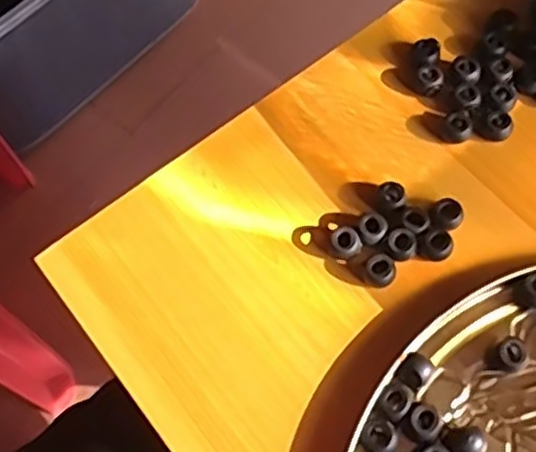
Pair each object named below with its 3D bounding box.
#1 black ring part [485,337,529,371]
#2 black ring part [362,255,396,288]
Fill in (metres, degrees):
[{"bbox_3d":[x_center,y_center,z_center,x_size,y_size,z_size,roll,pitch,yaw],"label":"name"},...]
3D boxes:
[{"bbox_3d":[0.118,0.064,0.346,0.016,0.011,0.015,-34,69,-12],"label":"black ring part"},{"bbox_3d":[0.058,0.023,0.366,0.016,0.011,0.015,-1,66,2],"label":"black ring part"}]

